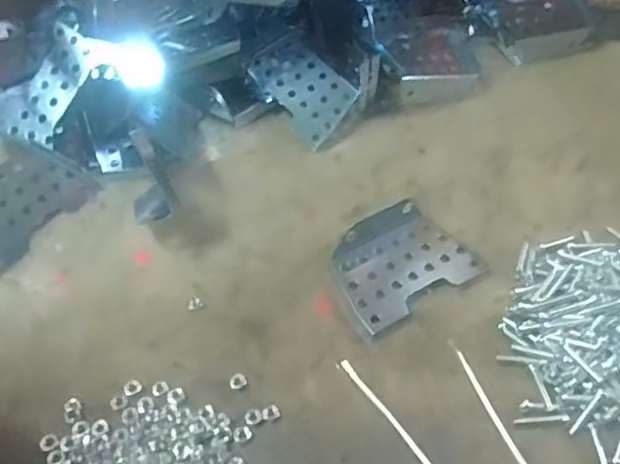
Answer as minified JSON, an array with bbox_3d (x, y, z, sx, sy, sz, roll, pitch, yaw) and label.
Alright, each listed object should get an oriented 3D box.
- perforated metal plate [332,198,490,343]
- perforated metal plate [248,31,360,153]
[{"bbox_3d":[0.042,0.014,0.319,0.070,0.006,0.056,-25,56,-20],"label":"perforated metal plate"},{"bbox_3d":[-0.003,-0.085,0.384,0.042,0.004,0.069,-36,78,-5],"label":"perforated metal plate"}]

